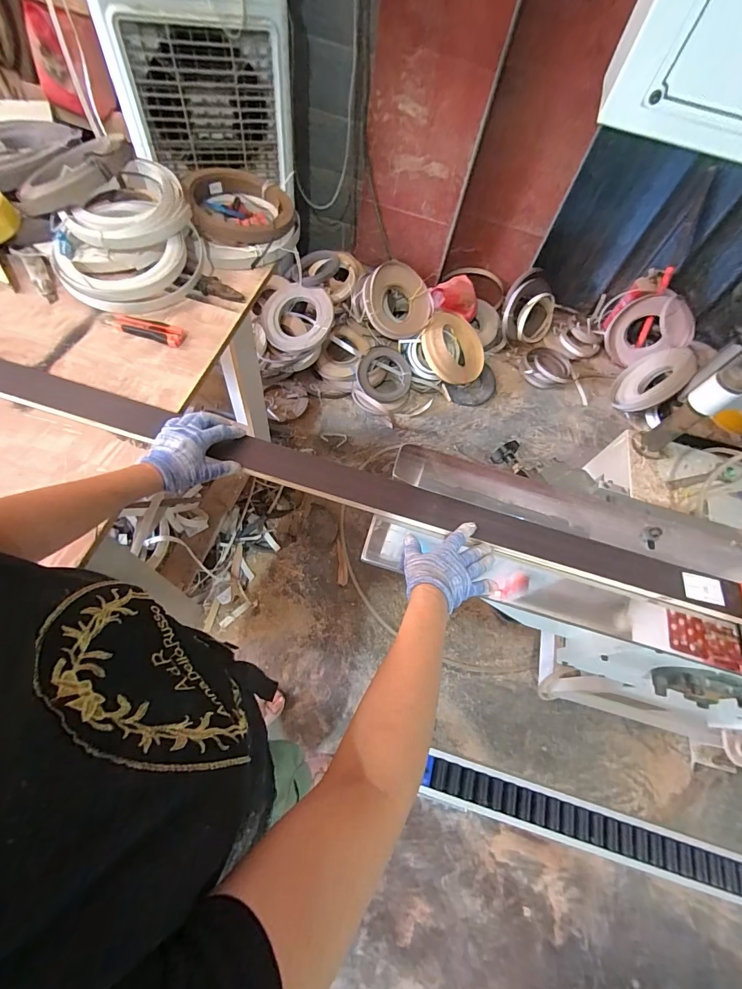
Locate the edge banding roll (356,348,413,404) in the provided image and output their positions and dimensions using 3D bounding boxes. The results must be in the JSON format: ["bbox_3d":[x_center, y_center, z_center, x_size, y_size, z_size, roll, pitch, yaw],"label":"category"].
[{"bbox_3d":[0.060,-0.501,1.643,0.226,0.030,0.244,2,79,-9],"label":"edge banding roll"}]

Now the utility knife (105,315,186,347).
[{"bbox_3d":[-0.400,-0.296,0.685,0.141,0.016,0.040,22,61,4],"label":"utility knife"}]

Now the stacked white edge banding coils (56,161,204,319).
[{"bbox_3d":[-0.458,-0.483,0.725,0.253,0.097,0.296,-16,66,-16],"label":"stacked white edge banding coils"}]

